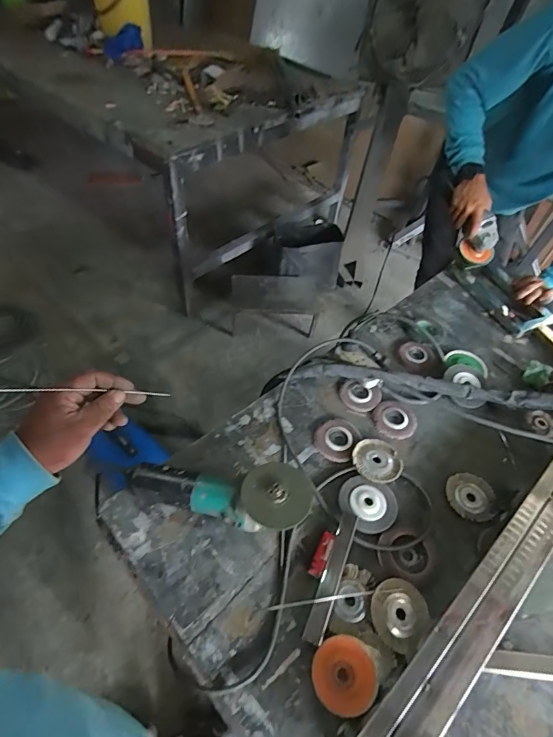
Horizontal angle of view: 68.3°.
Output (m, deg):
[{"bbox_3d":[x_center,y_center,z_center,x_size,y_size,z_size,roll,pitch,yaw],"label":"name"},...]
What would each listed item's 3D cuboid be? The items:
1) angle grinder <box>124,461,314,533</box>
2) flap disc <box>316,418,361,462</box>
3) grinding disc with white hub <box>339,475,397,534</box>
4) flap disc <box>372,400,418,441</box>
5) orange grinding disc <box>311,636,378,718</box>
[{"bbox_3d":[-0.087,0.189,0.661,0.279,0.092,0.099,14,49,9],"label":"angle grinder"},{"bbox_3d":[0.118,0.136,0.791,0.077,0.009,0.097,24,52,15],"label":"flap disc"},{"bbox_3d":[0.157,0.231,0.695,0.094,0.016,0.093,2,50,-3],"label":"grinding disc with white hub"},{"bbox_3d":[0.242,0.102,0.833,0.083,0.010,0.090,2,50,-3],"label":"flap disc"},{"bbox_3d":[0.088,0.402,0.534,0.080,0.008,0.082,-8,56,12],"label":"orange grinding disc"}]

